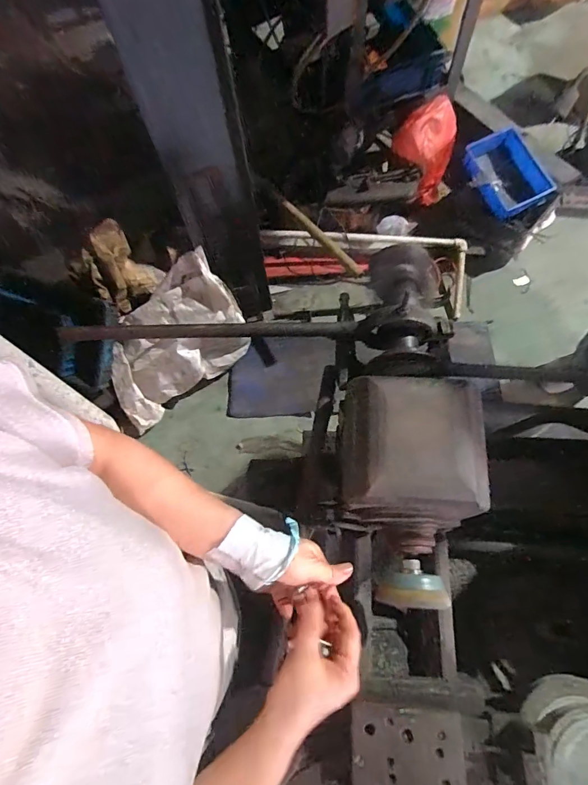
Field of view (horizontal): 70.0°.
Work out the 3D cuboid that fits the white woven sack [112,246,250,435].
[{"bbox_3d":[-0.408,-0.158,1.361,0.479,0.352,0.229,-34,70,-10],"label":"white woven sack"}]

